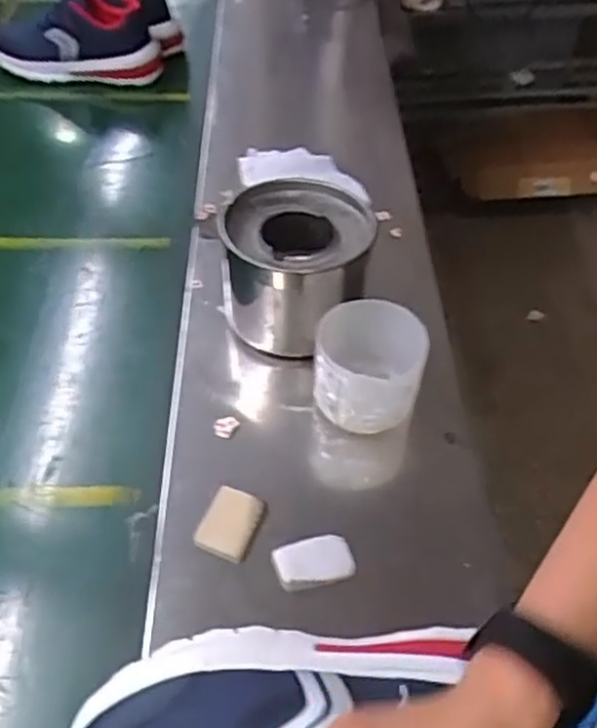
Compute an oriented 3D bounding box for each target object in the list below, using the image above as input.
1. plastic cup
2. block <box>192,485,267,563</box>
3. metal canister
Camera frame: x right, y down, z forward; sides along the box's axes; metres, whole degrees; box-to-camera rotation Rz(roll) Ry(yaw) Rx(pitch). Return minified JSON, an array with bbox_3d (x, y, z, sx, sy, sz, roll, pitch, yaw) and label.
[{"bbox_3d":[0.062,0.003,0.649,0.096,0.080,0.091,4,47,1],"label":"plastic cup"},{"bbox_3d":[-0.054,0.125,0.588,0.040,0.015,0.056,17,49,13],"label":"block"},{"bbox_3d":[-0.004,-0.094,0.724,0.142,0.114,0.134,-7,49,-9],"label":"metal canister"}]

